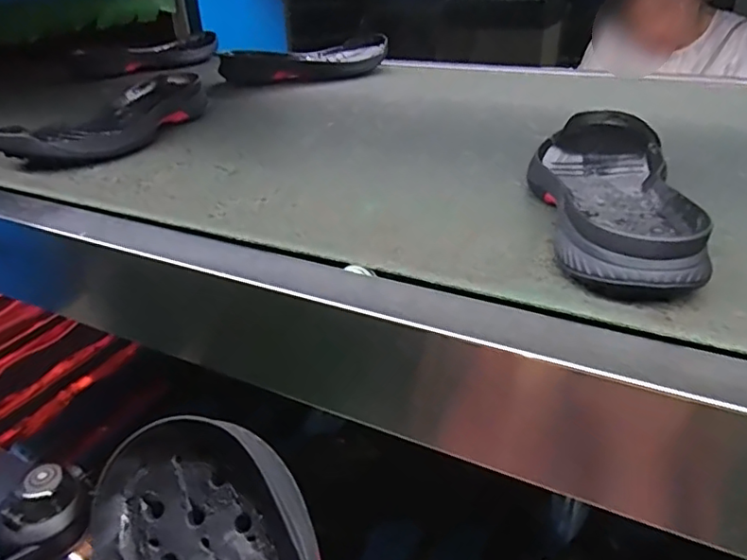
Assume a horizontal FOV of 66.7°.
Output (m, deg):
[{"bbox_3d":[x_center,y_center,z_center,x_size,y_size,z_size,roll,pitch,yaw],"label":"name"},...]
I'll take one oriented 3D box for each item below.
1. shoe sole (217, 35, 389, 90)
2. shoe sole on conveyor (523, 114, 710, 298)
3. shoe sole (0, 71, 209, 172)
[{"bbox_3d":[-0.111,-0.385,1.007,0.314,0.044,0.110,-21,35,-28],"label":"shoe sole"},{"bbox_3d":[0.187,-0.077,0.464,0.107,0.045,0.312,7,31,15],"label":"shoe sole on conveyor"},{"bbox_3d":[-0.314,-0.199,0.709,0.113,0.049,0.309,6,31,14],"label":"shoe sole"}]

